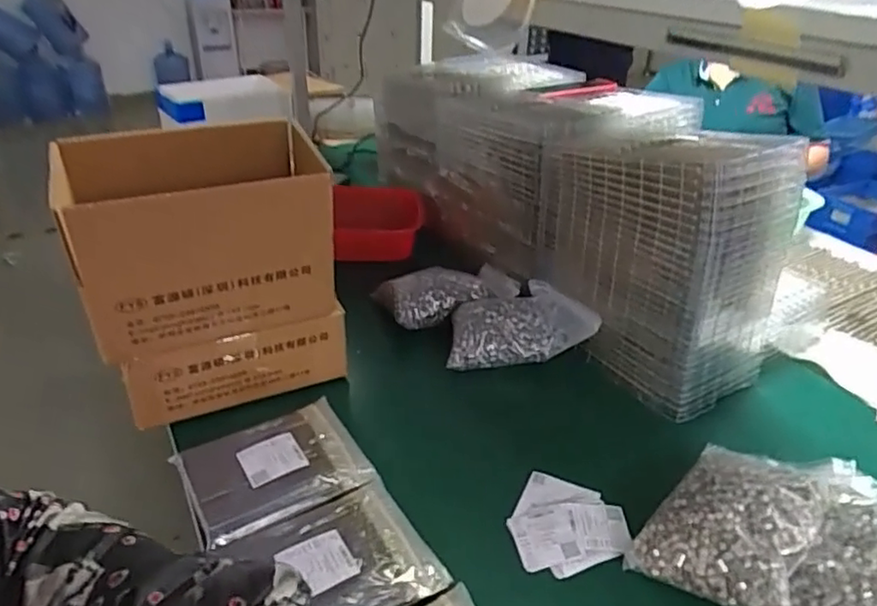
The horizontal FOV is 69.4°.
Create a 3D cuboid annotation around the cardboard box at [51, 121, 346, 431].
[{"bbox_3d":[-0.270,-0.048,0.765,0.268,0.301,0.208,-11,33,-20],"label":"cardboard box"}]

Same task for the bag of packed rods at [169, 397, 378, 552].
[{"bbox_3d":[-0.176,0.176,0.683,0.177,0.018,0.148,-17,35,-28],"label":"bag of packed rods"}]

